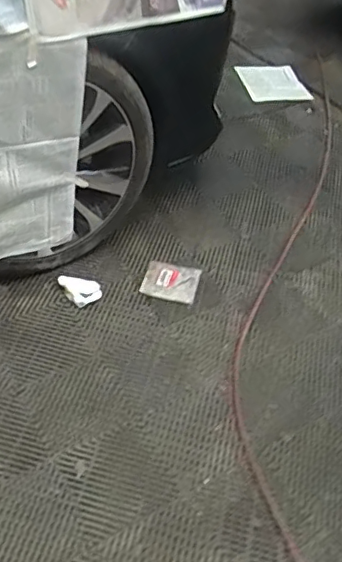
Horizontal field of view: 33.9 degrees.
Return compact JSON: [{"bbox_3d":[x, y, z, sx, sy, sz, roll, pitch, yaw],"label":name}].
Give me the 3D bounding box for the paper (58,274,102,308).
[{"bbox_3d":[-0.243,0.015,1.521,0.087,0.019,0.105,-31,75,-39],"label":"paper"}]

